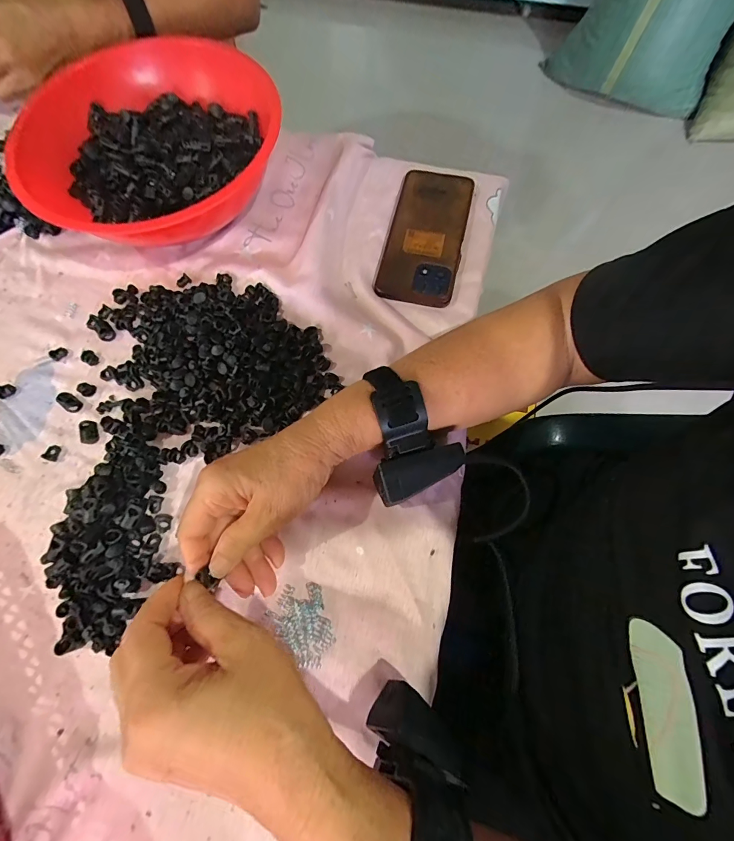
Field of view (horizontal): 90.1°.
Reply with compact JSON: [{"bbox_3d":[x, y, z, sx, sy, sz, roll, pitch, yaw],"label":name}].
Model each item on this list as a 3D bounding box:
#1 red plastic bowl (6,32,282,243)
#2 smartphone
[{"bbox_3d":[-0.217,-0.258,0.371,0.216,0.077,0.216,0,73,2],"label":"red plastic bowl"},{"bbox_3d":[0.060,-0.194,0.376,0.077,0.009,0.161,12,74,5],"label":"smartphone"}]

